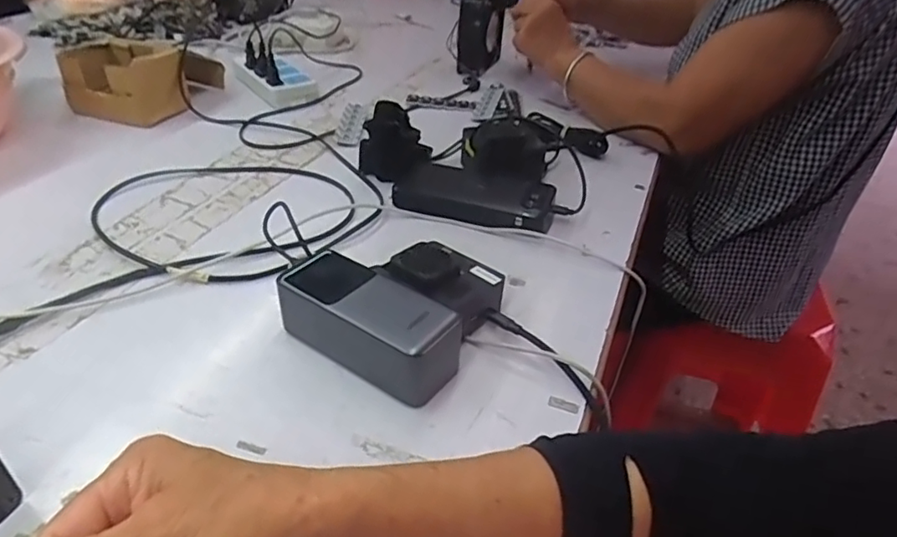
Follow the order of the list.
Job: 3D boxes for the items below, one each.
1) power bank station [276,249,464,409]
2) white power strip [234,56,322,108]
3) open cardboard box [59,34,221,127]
[{"bbox_3d":[-0.055,0.039,0.407,0.131,0.054,0.056,24,41,26],"label":"power bank station"},{"bbox_3d":[-0.254,-0.283,0.858,0.068,0.031,0.163,-20,42,-28],"label":"white power strip"},{"bbox_3d":[-0.406,-0.259,0.779,0.143,0.068,0.160,10,37,10],"label":"open cardboard box"}]

